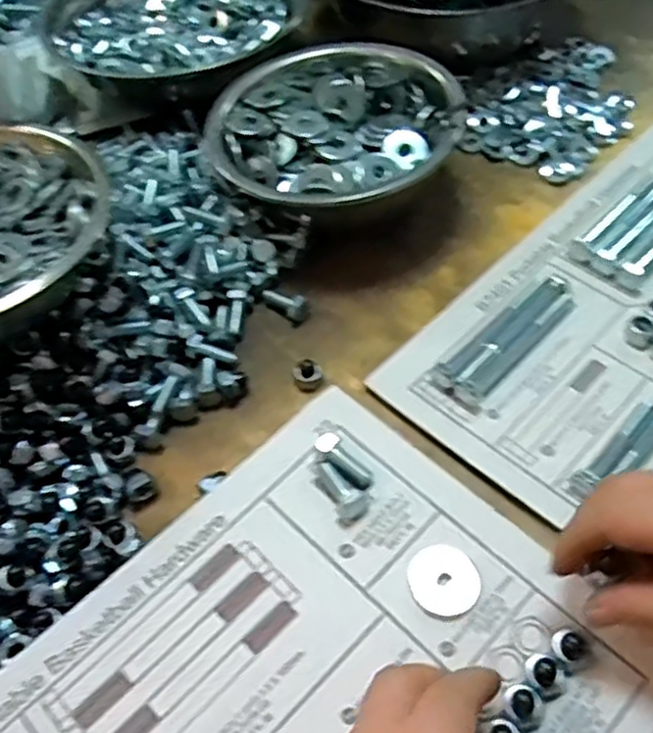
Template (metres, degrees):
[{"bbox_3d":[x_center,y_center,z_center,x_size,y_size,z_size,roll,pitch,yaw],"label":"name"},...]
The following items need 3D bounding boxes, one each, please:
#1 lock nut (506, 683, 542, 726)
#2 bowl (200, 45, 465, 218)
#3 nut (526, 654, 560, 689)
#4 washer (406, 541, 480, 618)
[{"bbox_3d":[0.084,0.142,0.306,0.015,0.012,0.016,-1,55,2],"label":"lock nut"},{"bbox_3d":[0.003,-0.164,0.512,0.166,0.055,0.152,-1,55,2],"label":"bowl"},{"bbox_3d":[0.094,0.132,0.315,0.014,0.013,0.014,-1,55,2],"label":"nut"},{"bbox_3d":[0.056,0.101,0.343,0.032,0.004,0.033,-1,61,3],"label":"washer"}]

